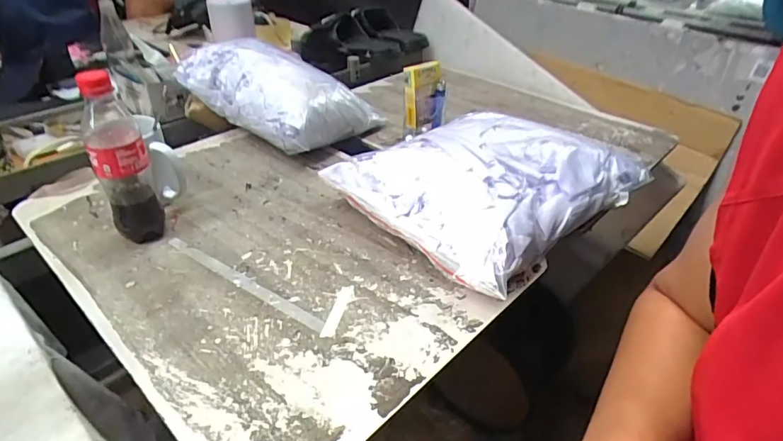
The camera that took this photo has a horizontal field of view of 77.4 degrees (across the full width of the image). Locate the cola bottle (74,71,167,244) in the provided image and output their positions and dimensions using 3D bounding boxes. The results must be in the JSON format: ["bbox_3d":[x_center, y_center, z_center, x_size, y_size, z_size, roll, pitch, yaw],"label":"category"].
[{"bbox_3d":[-0.298,-0.068,0.538,0.052,0.195,0.064,-18,40,-25],"label":"cola bottle"}]

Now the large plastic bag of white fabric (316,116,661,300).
[{"bbox_3d":[0.131,-0.060,0.643,0.351,0.086,0.265,-27,44,-34],"label":"large plastic bag of white fabric"}]

